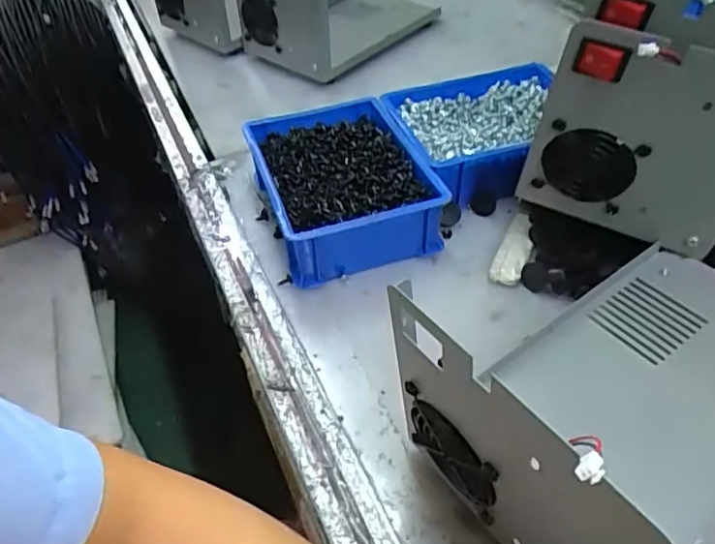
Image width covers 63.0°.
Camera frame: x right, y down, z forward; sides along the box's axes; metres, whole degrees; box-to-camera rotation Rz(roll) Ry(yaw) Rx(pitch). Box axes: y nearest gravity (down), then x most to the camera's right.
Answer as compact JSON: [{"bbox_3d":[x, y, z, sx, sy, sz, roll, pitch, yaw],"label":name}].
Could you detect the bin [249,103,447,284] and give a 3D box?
[{"bbox_3d":[-0.018,-0.085,0.562,0.143,0.067,0.192,-15,45,-11],"label":"bin"}]

